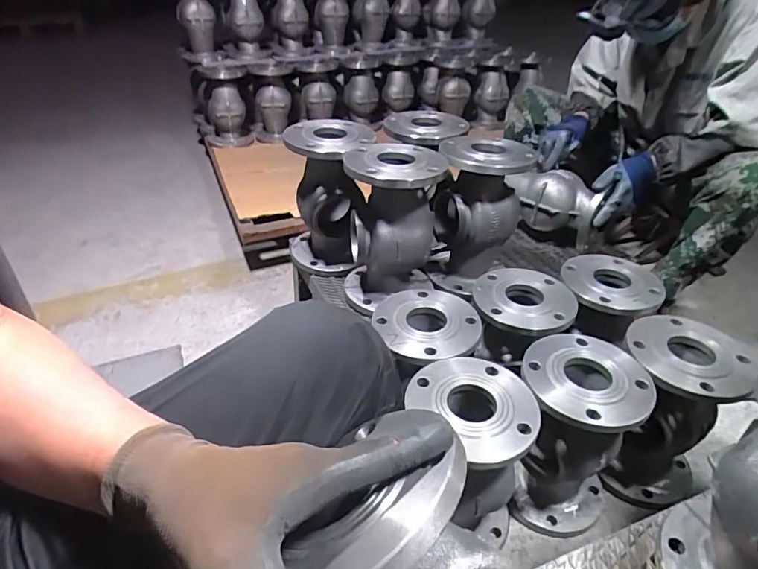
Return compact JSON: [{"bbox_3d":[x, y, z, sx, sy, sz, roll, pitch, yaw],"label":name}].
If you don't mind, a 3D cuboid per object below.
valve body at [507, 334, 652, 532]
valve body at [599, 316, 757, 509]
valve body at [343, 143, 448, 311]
[{"bbox_3d":[0.298,0.232,0.756,0.163,0.282,0.177,17,39,24],"label":"valve body"},{"bbox_3d":[0.472,0.214,0.797,0.159,0.280,0.172,5,35,8],"label":"valve body"},{"bbox_3d":[0.028,-0.112,0.894,0.170,0.263,0.166,1,35,3],"label":"valve body"}]

